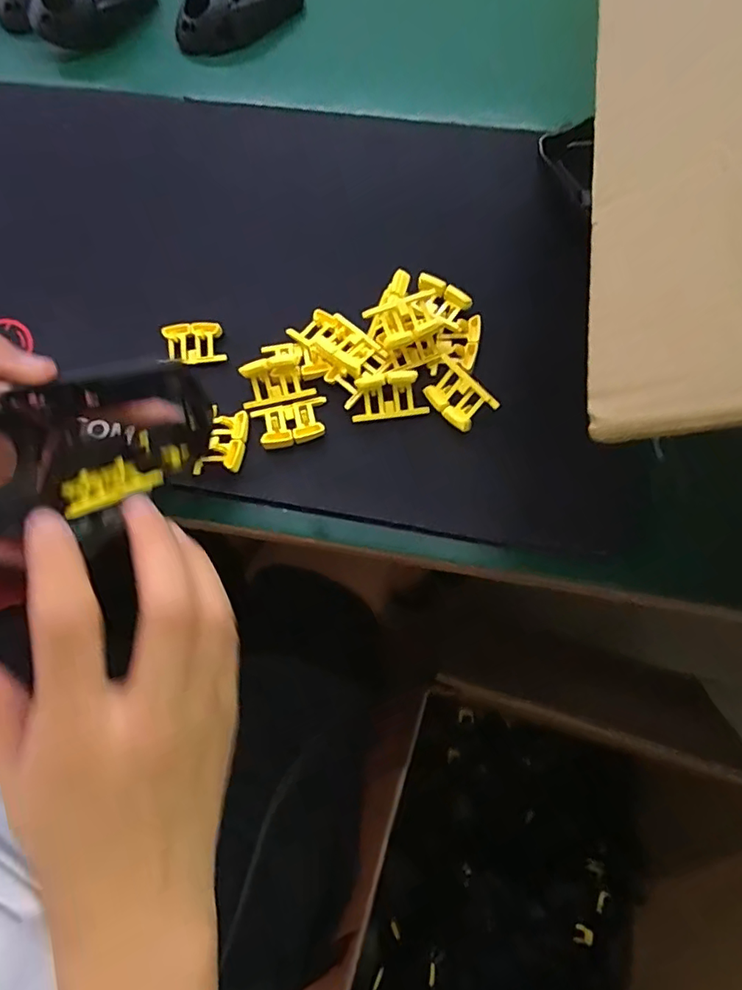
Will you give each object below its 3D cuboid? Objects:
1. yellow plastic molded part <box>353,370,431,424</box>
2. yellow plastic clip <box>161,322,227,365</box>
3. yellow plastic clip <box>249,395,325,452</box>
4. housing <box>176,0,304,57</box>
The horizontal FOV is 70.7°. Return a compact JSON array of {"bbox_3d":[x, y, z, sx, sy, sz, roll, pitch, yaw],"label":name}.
[{"bbox_3d":[0.010,-0.058,0.305,0.042,0.013,0.023,-7,71,-1],"label":"yellow plastic molded part"},{"bbox_3d":[-0.110,-0.094,0.327,0.037,0.013,0.023,-6,71,0],"label":"yellow plastic clip"},{"bbox_3d":[-0.046,-0.043,0.306,0.042,0.009,0.027,-13,71,-3],"label":"yellow plastic clip"},{"bbox_3d":[-0.111,-0.410,0.431,0.116,0.039,0.061,-32,73,-9],"label":"housing"}]

